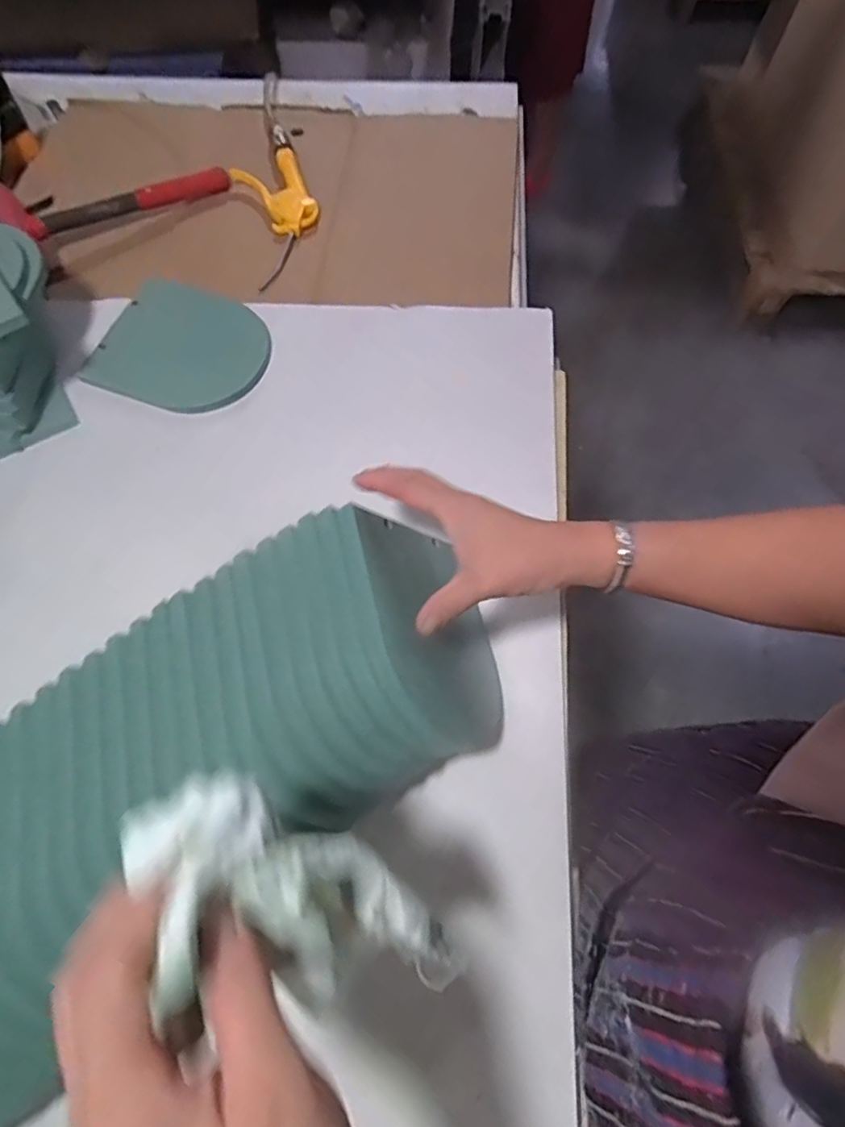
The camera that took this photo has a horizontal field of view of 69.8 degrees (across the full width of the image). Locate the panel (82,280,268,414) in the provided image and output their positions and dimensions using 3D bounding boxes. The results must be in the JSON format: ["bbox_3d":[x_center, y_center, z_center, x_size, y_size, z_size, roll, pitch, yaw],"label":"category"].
[{"bbox_3d":[-0.247,-0.225,0.635,0.164,0.010,0.140,20,77,4],"label":"panel"}]

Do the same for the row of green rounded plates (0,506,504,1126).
[{"bbox_3d":[-0.199,0.173,0.379,0.576,0.113,0.192,-35,70,-17],"label":"row of green rounded plates"}]

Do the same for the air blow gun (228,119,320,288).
[{"bbox_3d":[-0.175,-0.429,0.735,0.091,0.032,0.236,-16,67,-7],"label":"air blow gun"}]

